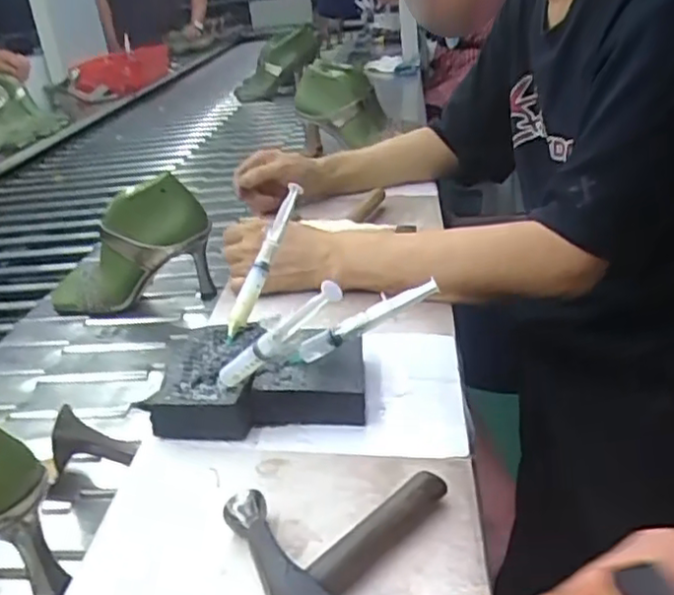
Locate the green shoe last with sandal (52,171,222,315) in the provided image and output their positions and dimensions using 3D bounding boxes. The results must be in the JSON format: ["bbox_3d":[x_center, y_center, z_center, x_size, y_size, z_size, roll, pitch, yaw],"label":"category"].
[{"bbox_3d":[-0.263,-0.059,0.869,0.214,0.172,0.074,0,27,12],"label":"green shoe last with sandal"}]

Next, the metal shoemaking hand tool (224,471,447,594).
[{"bbox_3d":[-0.001,0.154,0.396,0.132,0.027,0.122,-5,27,5],"label":"metal shoemaking hand tool"}]

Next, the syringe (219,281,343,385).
[{"bbox_3d":[-0.047,0.032,0.491,0.147,0.016,0.010,-38,1,42],"label":"syringe"}]

